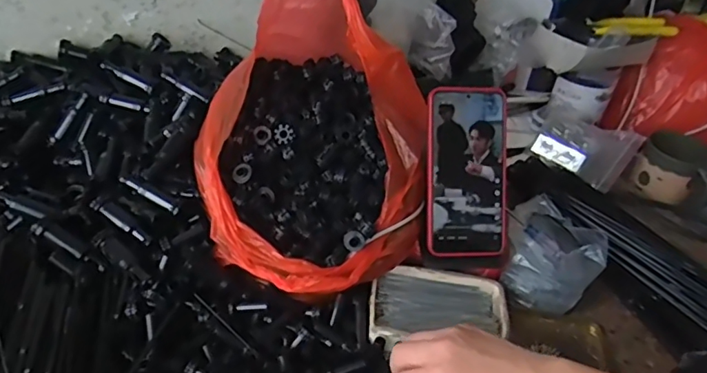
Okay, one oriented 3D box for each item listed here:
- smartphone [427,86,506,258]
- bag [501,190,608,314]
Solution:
[{"bbox_3d":[0.110,-0.013,0.510,0.073,0.163,0.015,-1,4,-9],"label":"smartphone"},{"bbox_3d":[0.213,0.074,0.562,0.096,0.057,0.115,15,40,10],"label":"bag"}]

